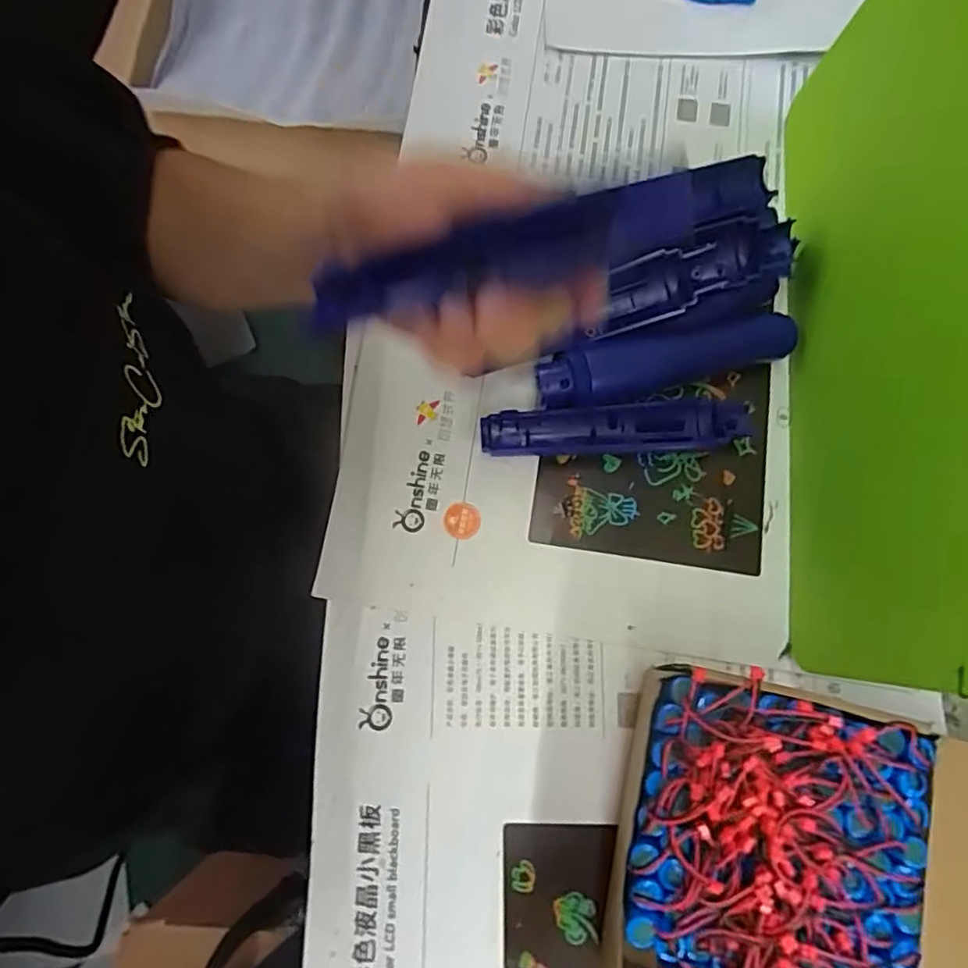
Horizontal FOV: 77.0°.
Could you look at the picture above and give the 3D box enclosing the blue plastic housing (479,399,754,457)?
[{"bbox_3d":[0.084,-0.035,0.387,0.168,0.023,0.034,-3,77,0],"label":"blue plastic housing"}]

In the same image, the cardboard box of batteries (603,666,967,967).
[{"bbox_3d":[0.217,0.212,0.308,0.304,0.068,0.172,14,77,4],"label":"cardboard box of batteries"}]

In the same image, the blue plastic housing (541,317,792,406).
[{"bbox_3d":[0.117,-0.080,0.387,0.167,0.027,0.029,-13,77,-2],"label":"blue plastic housing"}]

